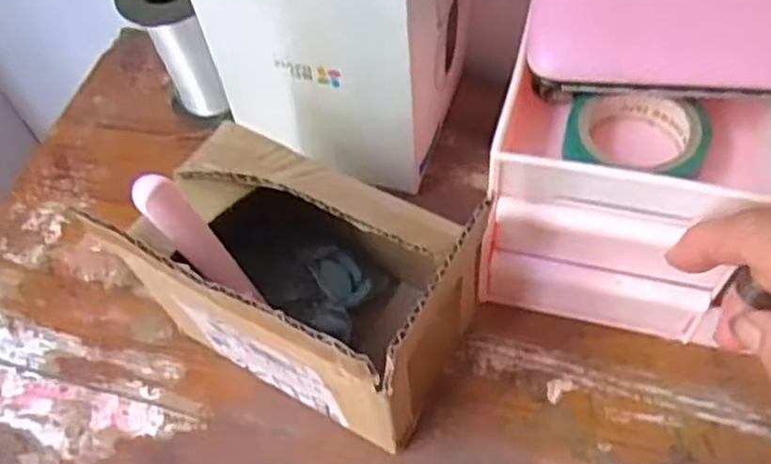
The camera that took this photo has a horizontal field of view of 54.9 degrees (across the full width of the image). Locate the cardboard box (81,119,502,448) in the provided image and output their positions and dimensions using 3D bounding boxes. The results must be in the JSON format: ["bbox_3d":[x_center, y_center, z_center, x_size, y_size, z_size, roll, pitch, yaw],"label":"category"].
[{"bbox_3d":[-0.032,0.018,0.322,0.129,0.116,0.081,27,65,19],"label":"cardboard box"}]

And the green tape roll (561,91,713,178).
[{"bbox_3d":[0.095,-0.038,0.289,0.054,0.018,0.046,-16,58,-7],"label":"green tape roll"}]

